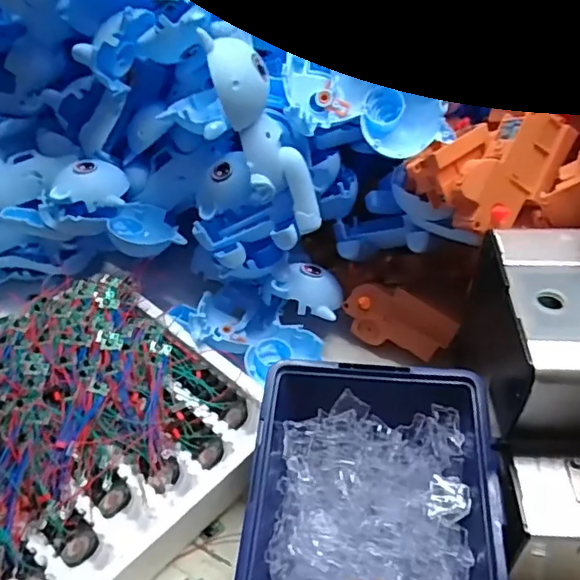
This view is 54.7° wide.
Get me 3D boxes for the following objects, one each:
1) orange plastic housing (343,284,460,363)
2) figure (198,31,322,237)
[{"bbox_3d":[0.095,0.025,0.485,0.093,0.051,0.027,17,14,19],"label":"orange plastic housing"},{"bbox_3d":[-0.021,-0.111,0.412,0.039,0.159,0.055,-5,38,31],"label":"figure"}]

